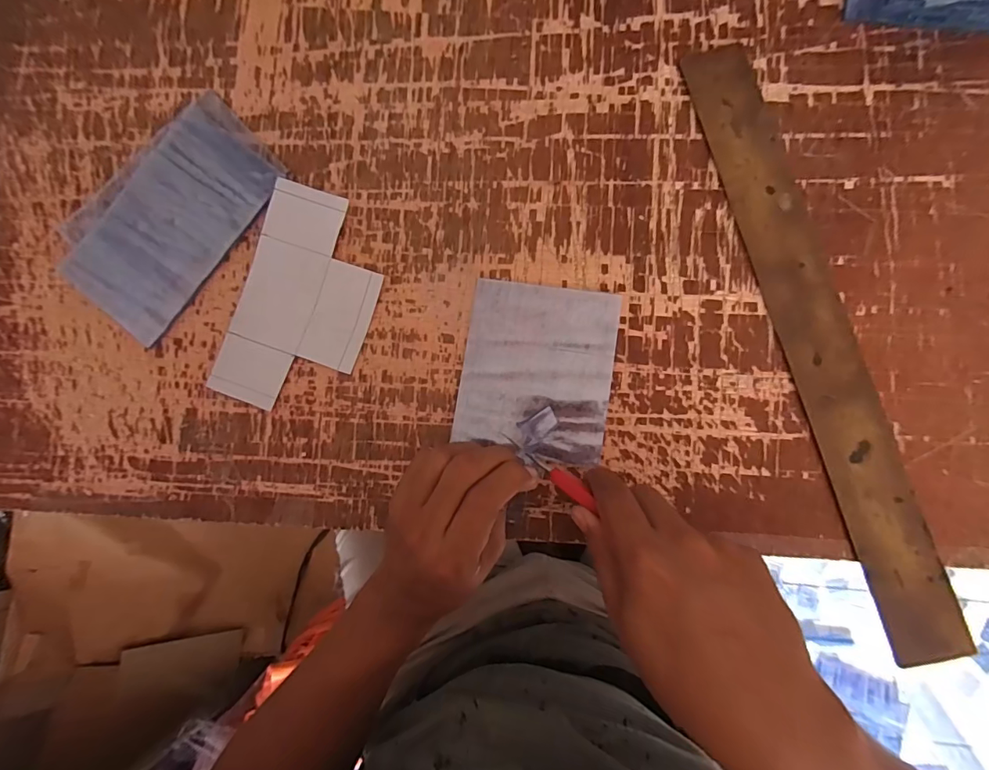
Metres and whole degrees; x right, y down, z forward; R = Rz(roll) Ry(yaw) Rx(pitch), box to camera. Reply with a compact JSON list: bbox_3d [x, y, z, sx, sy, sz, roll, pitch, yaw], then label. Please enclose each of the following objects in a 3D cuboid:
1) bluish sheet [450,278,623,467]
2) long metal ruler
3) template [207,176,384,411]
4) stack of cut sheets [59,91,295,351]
[{"bbox_3d":[0.030,-0.011,0.336,0.105,0.004,0.122,9,84,6],"label":"bluish sheet"},{"bbox_3d":[0.219,-0.039,0.319,0.045,0.005,0.429,-15,82,2],"label":"long metal ruler"},{"bbox_3d":[-0.146,-0.063,0.353,0.105,0.016,0.166,18,85,7],"label":"template"},{"bbox_3d":[-0.258,-0.138,0.370,0.123,0.009,0.180,39,88,9],"label":"stack of cut sheets"}]

